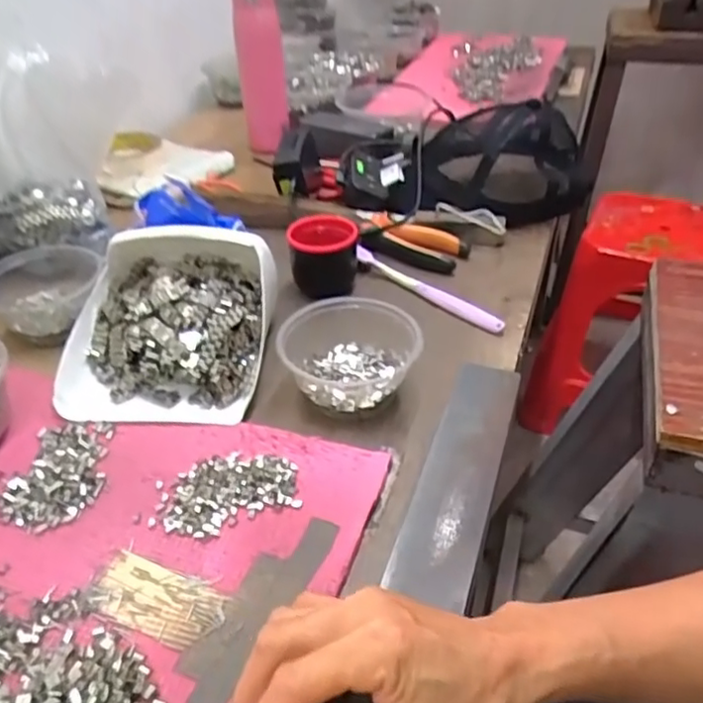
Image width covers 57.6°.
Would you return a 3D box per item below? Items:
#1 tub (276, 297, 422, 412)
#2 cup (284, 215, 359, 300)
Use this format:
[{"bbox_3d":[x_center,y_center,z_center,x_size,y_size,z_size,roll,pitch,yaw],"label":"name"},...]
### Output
[{"bbox_3d":[-0.001,0.003,0.495,0.103,0.048,0.088,1,38,1],"label":"tub"},{"bbox_3d":[-0.026,-0.085,0.614,0.064,0.070,0.064,-2,38,-3],"label":"cup"}]

